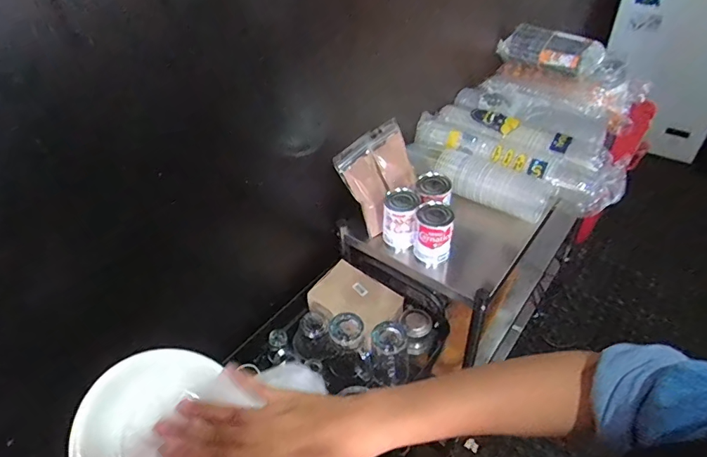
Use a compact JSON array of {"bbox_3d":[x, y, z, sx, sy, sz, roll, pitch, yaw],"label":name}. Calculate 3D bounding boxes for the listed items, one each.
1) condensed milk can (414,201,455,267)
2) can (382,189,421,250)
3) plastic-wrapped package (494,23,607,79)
[{"bbox_3d":[0.156,0.009,0.885,0.068,0.108,0.075,4,44,10],"label":"condensed milk can"},{"bbox_3d":[0.101,-0.013,0.913,0.068,0.116,0.065,-3,43,3],"label":"can"},{"bbox_3d":[0.535,-0.488,1.253,0.069,0.097,0.269,-35,51,-27],"label":"plastic-wrapped package"}]

